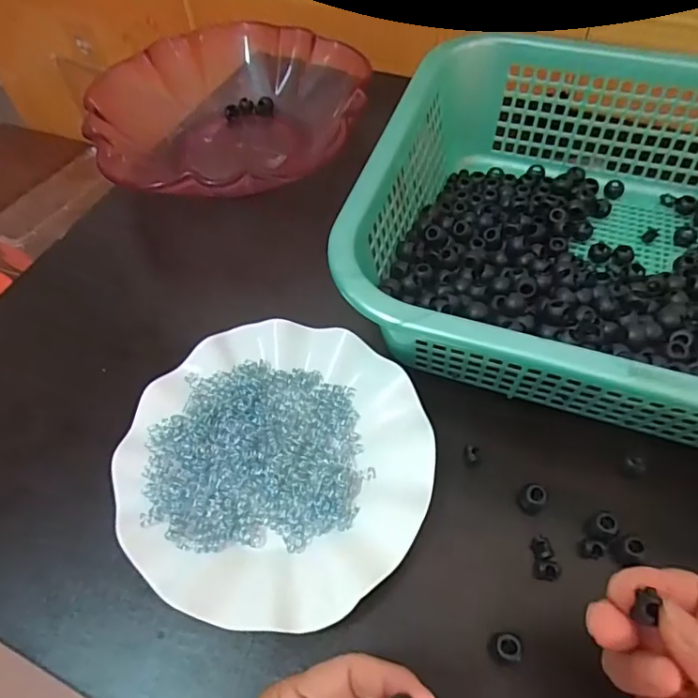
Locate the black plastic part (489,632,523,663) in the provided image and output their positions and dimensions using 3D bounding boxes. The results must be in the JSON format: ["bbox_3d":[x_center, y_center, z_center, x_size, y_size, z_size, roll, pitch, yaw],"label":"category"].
[{"bbox_3d":[0.081,0.154,0.271,0.014,0.015,0.013,-2,57,2],"label":"black plastic part"}]

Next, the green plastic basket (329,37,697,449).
[{"bbox_3d":[0.207,-0.074,0.349,0.378,0.089,0.294,15,59,13],"label":"green plastic basket"}]

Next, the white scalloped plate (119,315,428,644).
[{"bbox_3d":[-0.043,0.069,0.324,0.179,0.028,0.178,38,66,24],"label":"white scalloped plate"}]

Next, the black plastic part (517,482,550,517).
[{"bbox_3d":[0.109,0.089,0.311,0.015,0.015,0.015,-2,57,2],"label":"black plastic part"}]

